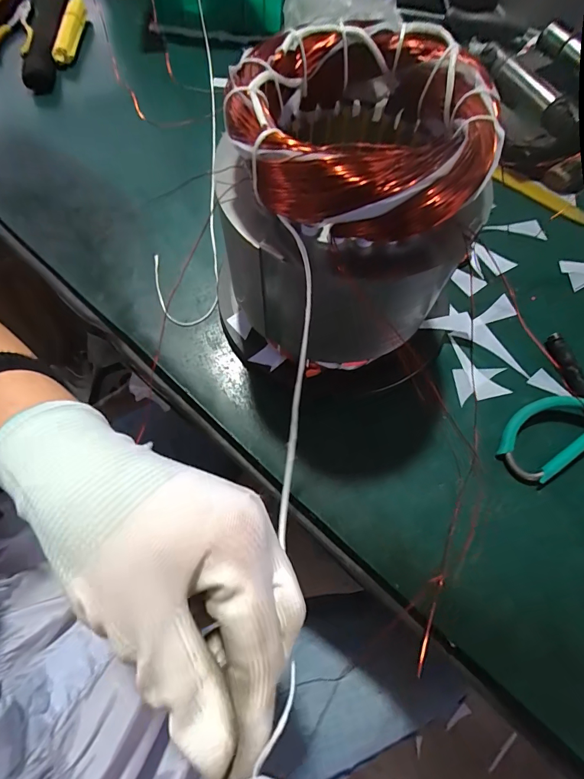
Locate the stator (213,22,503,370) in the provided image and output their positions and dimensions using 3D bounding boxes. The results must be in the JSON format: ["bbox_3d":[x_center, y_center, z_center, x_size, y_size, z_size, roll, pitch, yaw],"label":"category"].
[{"bbox_3d":[0.026,-0.090,0.246,0.131,0.174,0.128,1,69,-2],"label":"stator"}]

